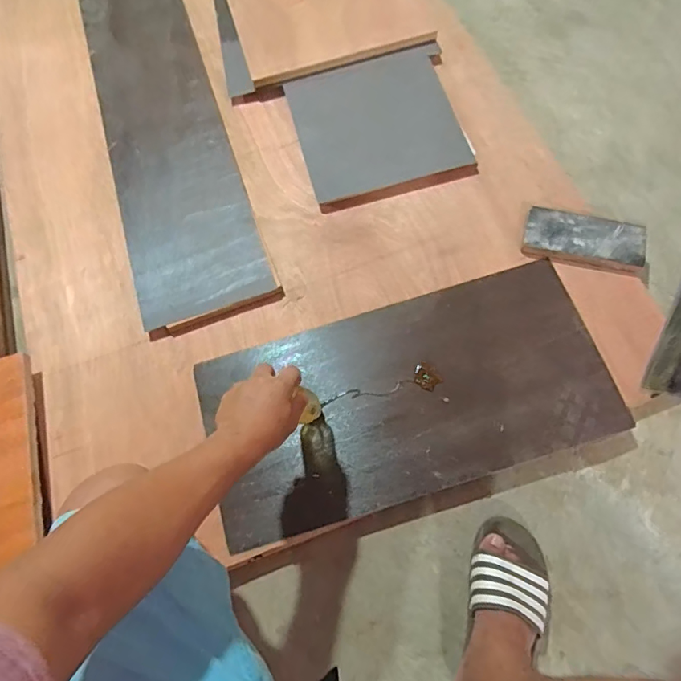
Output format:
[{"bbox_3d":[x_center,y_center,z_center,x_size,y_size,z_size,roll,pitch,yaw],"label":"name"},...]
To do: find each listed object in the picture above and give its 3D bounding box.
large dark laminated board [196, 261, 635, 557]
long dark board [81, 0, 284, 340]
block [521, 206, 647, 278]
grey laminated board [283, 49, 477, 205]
[{"bbox_3d":[0.102,0.083,0.747,0.624,0.029,0.300,-17,69,-3],"label":"large dark laminated board"},{"bbox_3d":[-0.402,-0.535,1.019,0.241,0.036,1.136,-18,69,-6],"label":"long dark board"},{"bbox_3d":[0.425,-0.173,0.827,0.195,0.031,0.100,17,69,8],"label":"block"},{"bbox_3d":[0.076,-0.435,0.939,0.302,0.015,0.286,-16,77,0],"label":"grey laminated board"}]

